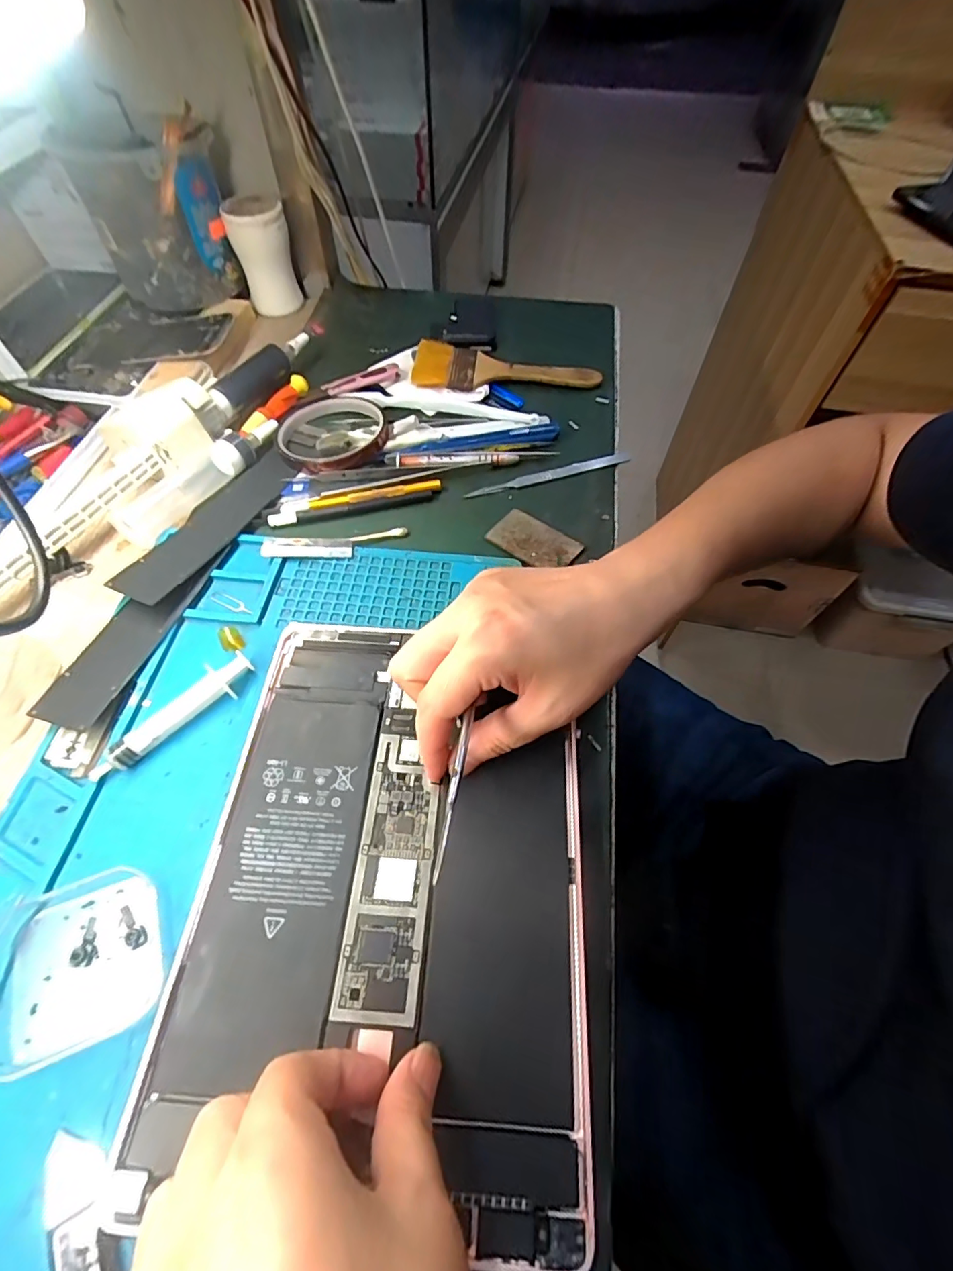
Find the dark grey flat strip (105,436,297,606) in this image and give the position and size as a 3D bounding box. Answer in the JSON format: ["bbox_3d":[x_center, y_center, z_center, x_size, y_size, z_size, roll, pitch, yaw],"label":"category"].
[{"bbox_3d":[-0.176,-0.082,0.345,0.038,0.009,0.162,22,54,5],"label":"dark grey flat strip"}]

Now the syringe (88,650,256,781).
[{"bbox_3d":[-0.160,0.044,0.269,0.019,0.013,0.090,36,64,18],"label":"syringe"}]

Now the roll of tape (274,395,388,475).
[{"bbox_3d":[-0.113,-0.161,0.399,0.083,0.009,0.086,1,58,-1],"label":"roll of tape"}]

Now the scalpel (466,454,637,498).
[{"bbox_3d":[0.056,-0.124,0.382,0.132,0.007,0.009,-15,60,-11],"label":"scalpel"}]

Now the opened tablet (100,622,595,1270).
[{"bbox_3d":[-0.039,0.103,0.238,0.170,0.008,0.239,4,58,1],"label":"opened tablet"}]

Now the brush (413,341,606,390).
[{"bbox_3d":[0.026,-0.231,0.443,0.161,0.010,0.061,10,59,4],"label":"brush"}]

